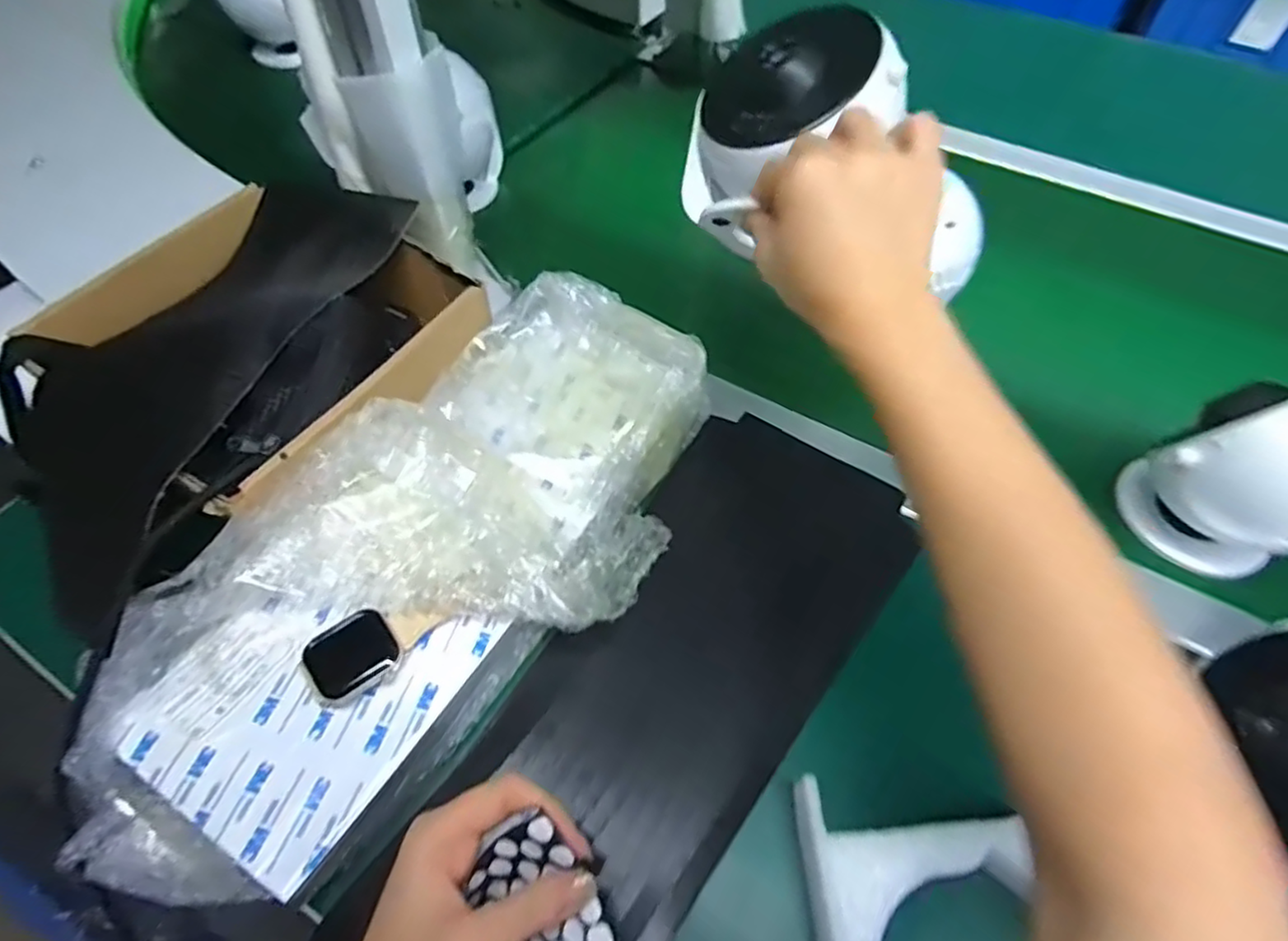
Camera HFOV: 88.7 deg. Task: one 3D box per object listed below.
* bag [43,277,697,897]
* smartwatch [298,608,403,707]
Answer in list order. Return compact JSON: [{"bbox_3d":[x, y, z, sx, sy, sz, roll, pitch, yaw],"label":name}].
[{"bbox_3d":[-0.105,0.046,0.352,0.182,0.074,0.380,31,60,21],"label":"bag"},{"bbox_3d":[-0.142,0.090,0.317,0.044,0.017,0.034,-32,60,-21],"label":"smartwatch"}]

